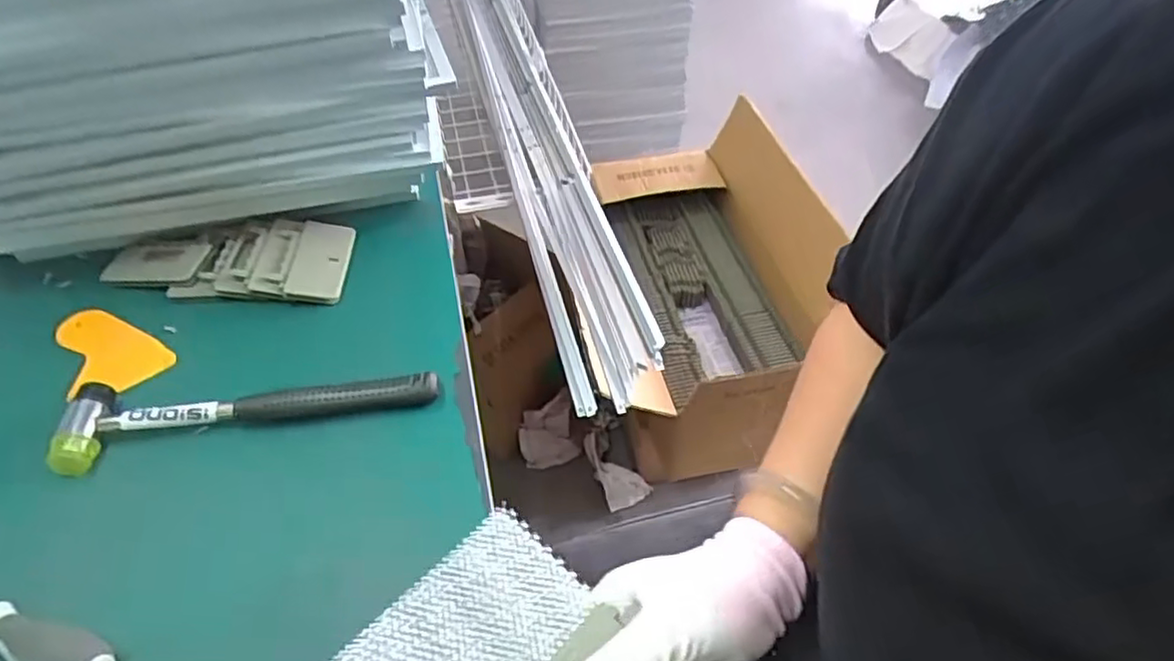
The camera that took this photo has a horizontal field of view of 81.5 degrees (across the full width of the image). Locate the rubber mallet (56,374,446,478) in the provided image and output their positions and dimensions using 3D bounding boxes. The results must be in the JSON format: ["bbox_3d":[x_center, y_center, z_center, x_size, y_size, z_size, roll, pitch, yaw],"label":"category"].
[{"bbox_3d":[-0.221,0.049,0.454,0.236,0.022,0.059,-7,49,-3],"label":"rubber mallet"}]

